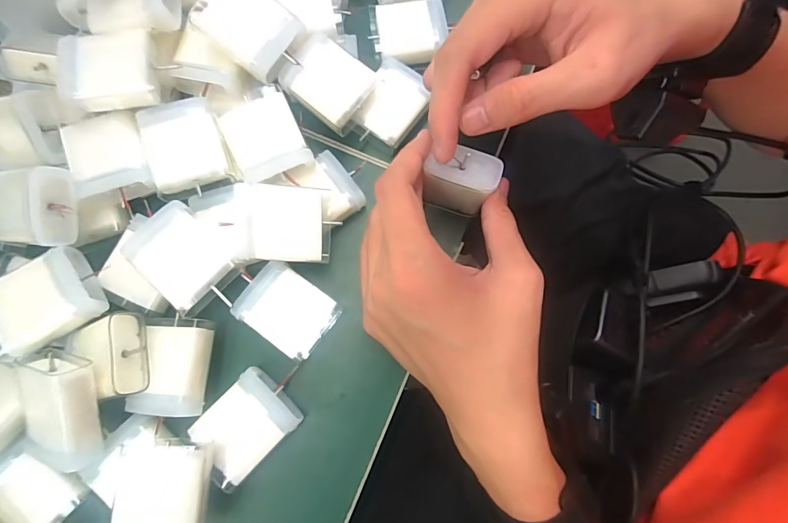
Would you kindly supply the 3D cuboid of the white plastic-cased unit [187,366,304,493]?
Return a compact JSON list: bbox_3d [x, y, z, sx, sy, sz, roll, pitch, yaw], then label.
[{"bbox_3d":[-0.081,0.090,0.231,0.040,0.022,0.052,44,81,9],"label":"white plastic-cased unit"}]

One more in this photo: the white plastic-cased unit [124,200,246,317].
[{"bbox_3d":[-0.117,-0.002,0.229,0.050,0.021,0.040,43,81,9],"label":"white plastic-cased unit"}]

